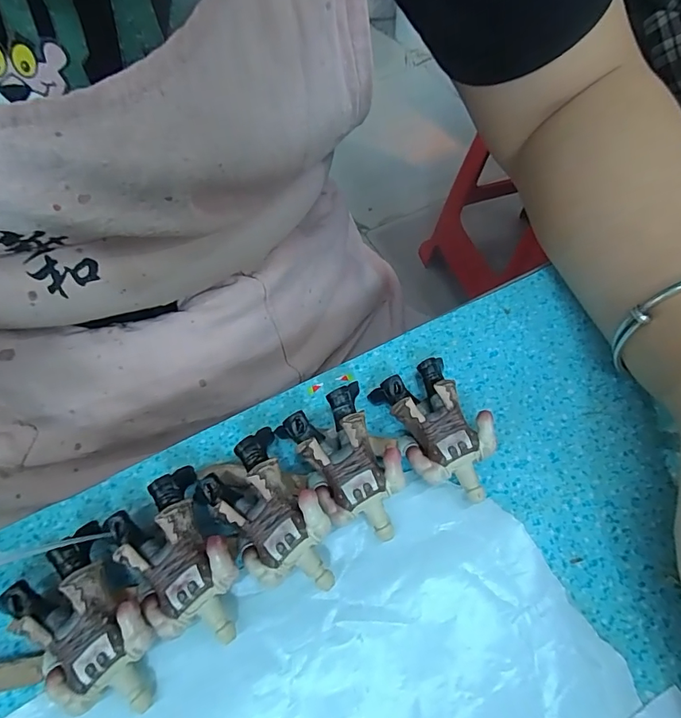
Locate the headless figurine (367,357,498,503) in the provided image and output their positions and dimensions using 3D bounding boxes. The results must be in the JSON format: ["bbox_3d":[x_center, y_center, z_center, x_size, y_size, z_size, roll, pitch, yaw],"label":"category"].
[{"bbox_3d":[0.041,0.030,0.188,0.034,0.019,0.058,-23,64,-13],"label":"headless figurine"}]

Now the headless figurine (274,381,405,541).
[{"bbox_3d":[0.004,0.043,0.179,0.034,0.024,0.055,-27,65,-15],"label":"headless figurine"}]

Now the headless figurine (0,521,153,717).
[{"bbox_3d":[-0.085,0.092,0.153,0.034,0.022,0.058,-36,67,-18],"label":"headless figurine"}]

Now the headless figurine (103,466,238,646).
[{"bbox_3d":[-0.058,0.074,0.163,0.033,0.022,0.059,-30,65,-16],"label":"headless figurine"}]

